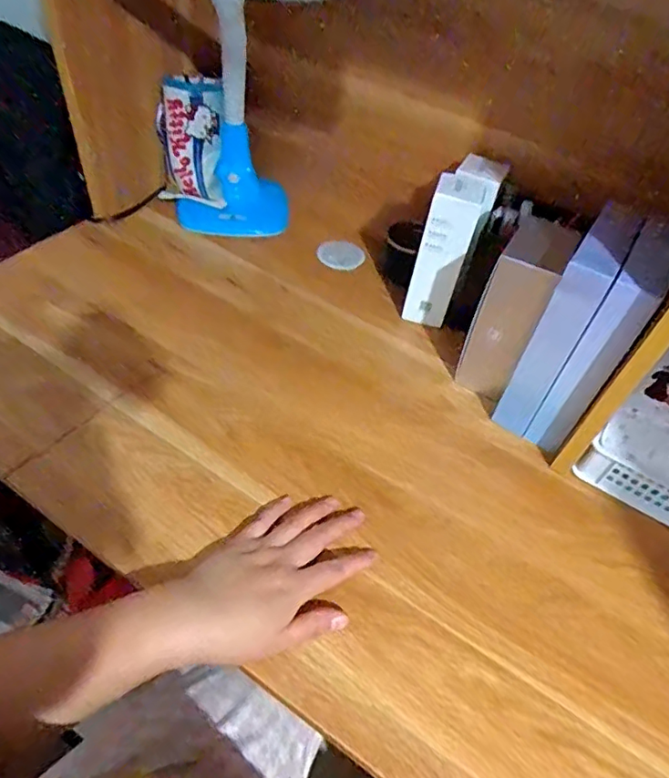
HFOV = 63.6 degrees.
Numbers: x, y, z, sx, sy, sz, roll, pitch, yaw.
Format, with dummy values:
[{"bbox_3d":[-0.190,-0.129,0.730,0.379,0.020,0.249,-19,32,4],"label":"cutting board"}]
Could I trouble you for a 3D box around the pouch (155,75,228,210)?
[{"bbox_3d":[-0.191,-0.325,0.714,0.092,0.147,0.055,-11,51,-16],"label":"pouch"}]

